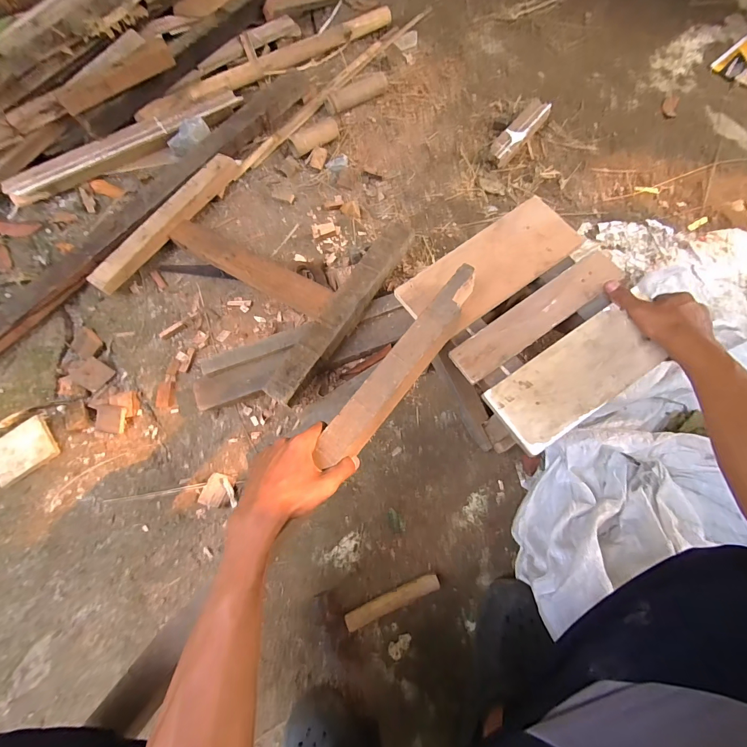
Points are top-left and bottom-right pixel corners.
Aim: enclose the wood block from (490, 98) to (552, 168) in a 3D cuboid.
[{"bbox_3d":[0.402,-0.667,0.966,0.068,0.043,0.241,38,77,13],"label":"wood block"}]

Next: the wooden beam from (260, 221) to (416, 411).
[{"bbox_3d":[-0.059,-0.125,0.704,0.069,0.038,0.438,31,73,10],"label":"wooden beam"}]

